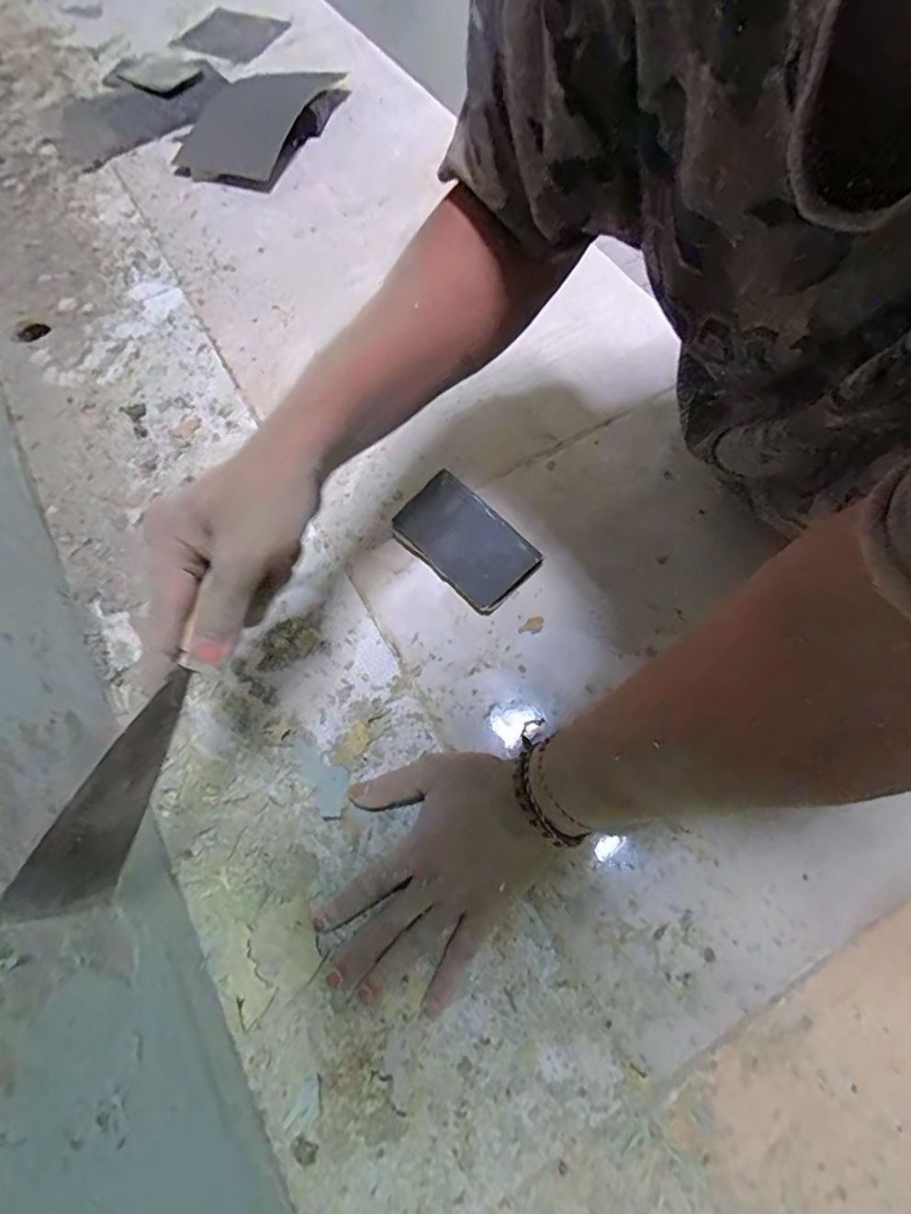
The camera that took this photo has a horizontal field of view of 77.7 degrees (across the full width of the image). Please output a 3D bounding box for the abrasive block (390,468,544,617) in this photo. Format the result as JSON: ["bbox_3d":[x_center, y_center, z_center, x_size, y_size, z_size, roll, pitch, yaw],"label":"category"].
[{"bbox_3d":[0.005,-0.054,0.460,0.068,0.020,0.117,-41,71,-14],"label":"abrasive block"}]

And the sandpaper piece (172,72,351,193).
[{"bbox_3d":[-0.253,-0.617,0.716,0.150,0.034,0.207,19,68,11],"label":"sandpaper piece"}]

